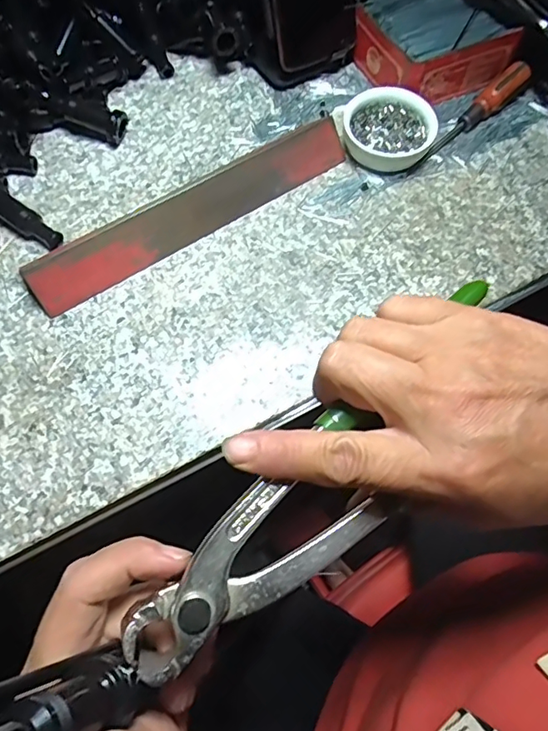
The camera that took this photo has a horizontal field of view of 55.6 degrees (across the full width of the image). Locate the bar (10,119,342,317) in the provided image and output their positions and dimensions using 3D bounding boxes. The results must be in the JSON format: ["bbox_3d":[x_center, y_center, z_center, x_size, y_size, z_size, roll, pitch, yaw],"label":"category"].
[{"bbox_3d":[-0.054,-0.116,0.380,0.256,0.038,0.010,-32,33,-15],"label":"bar"}]

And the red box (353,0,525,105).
[{"bbox_3d":[0.132,-0.284,0.446,0.112,0.036,0.110,-23,69,-11],"label":"red box"}]

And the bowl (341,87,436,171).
[{"bbox_3d":[0.091,-0.188,0.415,0.072,0.029,0.064,26,69,10],"label":"bowl"}]

